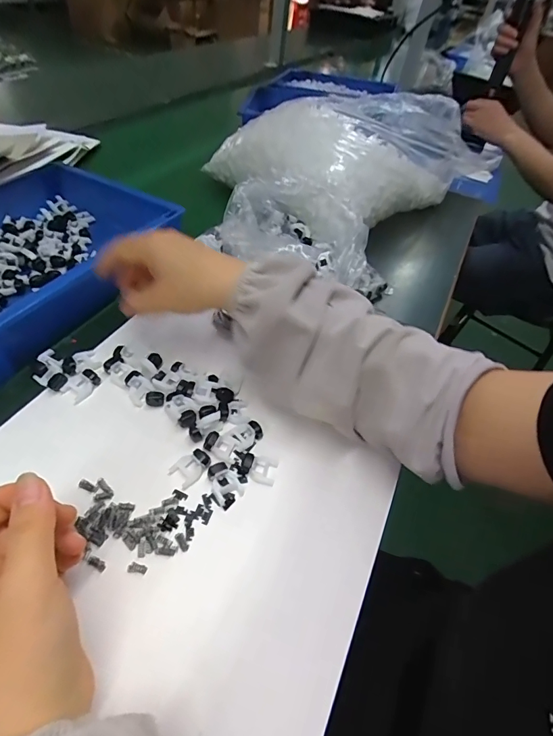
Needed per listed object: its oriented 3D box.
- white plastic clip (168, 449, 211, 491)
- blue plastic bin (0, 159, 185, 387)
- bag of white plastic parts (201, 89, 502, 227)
[{"bbox_3d":[-0.068,0.079,0.327,0.030,0.010,0.021,-33,60,-33],"label":"white plastic clip"},{"bbox_3d":[-0.279,-0.132,0.455,0.219,0.054,0.307,24,48,12],"label":"blue plastic bin"},{"bbox_3d":[0.129,-0.363,0.670,0.375,0.117,0.280,-24,56,-28],"label":"bag of white plastic parts"}]

